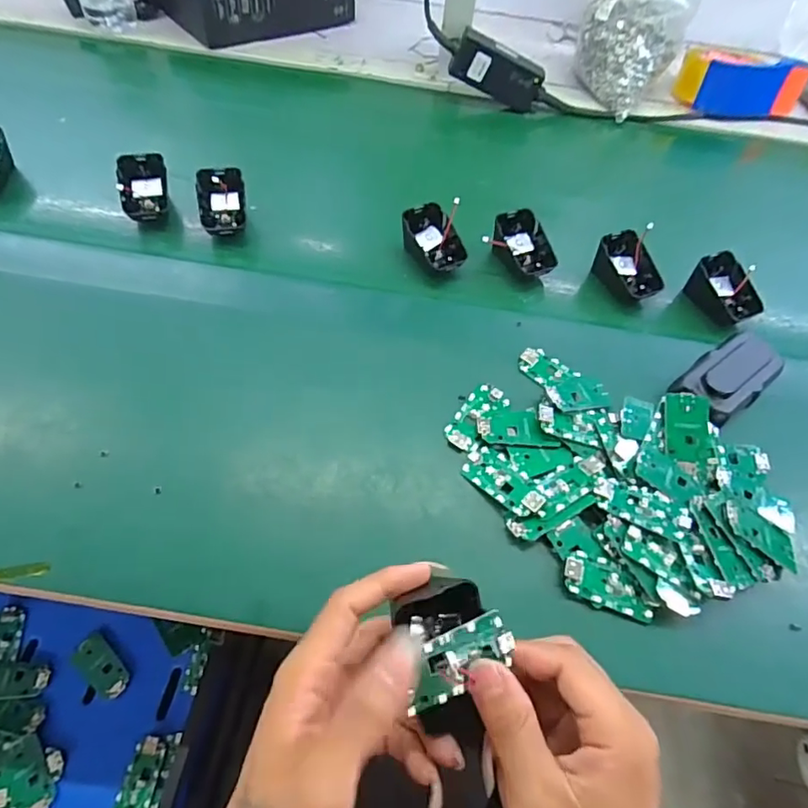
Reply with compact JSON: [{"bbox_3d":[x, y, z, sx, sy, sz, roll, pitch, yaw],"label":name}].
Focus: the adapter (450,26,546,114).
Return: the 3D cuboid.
[{"bbox_3d":[0.118,-0.410,0.668,0.115,0.051,0.022,19,54,-16],"label":"adapter"}]

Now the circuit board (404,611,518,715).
[{"bbox_3d":[0.026,0.119,0.249,0.053,0.006,0.030,-21,99,-12],"label":"circuit board"}]

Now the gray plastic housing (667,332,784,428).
[{"bbox_3d":[0.276,-0.027,0.449,0.106,0.020,0.051,-32,64,-23],"label":"gray plastic housing"}]

